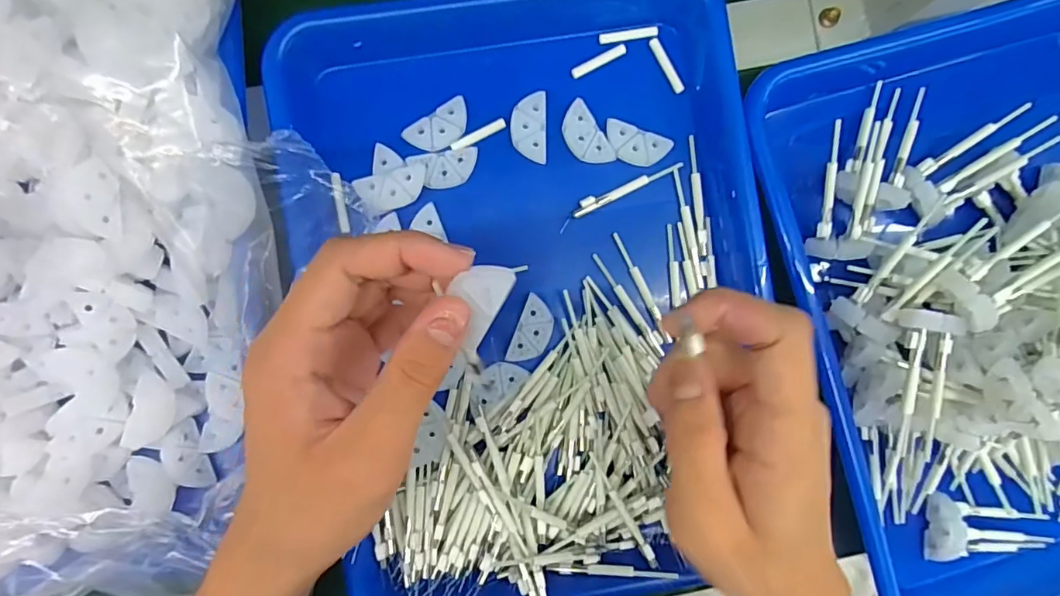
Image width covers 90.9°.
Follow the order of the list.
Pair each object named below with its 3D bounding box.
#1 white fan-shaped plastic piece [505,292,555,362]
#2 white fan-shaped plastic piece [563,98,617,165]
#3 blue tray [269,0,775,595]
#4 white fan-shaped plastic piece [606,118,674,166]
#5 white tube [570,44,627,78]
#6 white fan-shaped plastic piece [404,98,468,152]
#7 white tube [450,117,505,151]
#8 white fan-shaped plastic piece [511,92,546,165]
[{"bbox_3d":[0.002,0.019,0.295,0.020,0.004,0.039,21,89,-2],"label":"white fan-shaped plastic piece"},{"bbox_3d":[0.031,-0.092,0.296,0.020,0.004,0.038,-34,91,-2],"label":"white fan-shaped plastic piece"},{"bbox_3d":[0.007,-0.003,0.287,0.245,0.042,0.339,-9,90,-2],"label":"blue tray"},{"bbox_3d":[0.061,-0.087,0.299,0.038,0.005,0.020,18,89,-2],"label":"white fan-shaped plastic piece"},{"bbox_3d":[0.040,-0.136,0.299,0.034,0.004,0.006,-27,91,-2],"label":"white tube"},{"bbox_3d":[-0.050,-0.095,0.293,0.038,0.007,0.019,-34,91,-2],"label":"white fan-shaped plastic piece"},{"bbox_3d":[-0.029,-0.092,0.295,0.034,0.004,0.005,-29,91,-2],"label":"white tube"},{"bbox_3d":[-0.001,-0.097,0.296,0.020,0.006,0.038,0,90,-2],"label":"white fan-shaped plastic piece"}]

